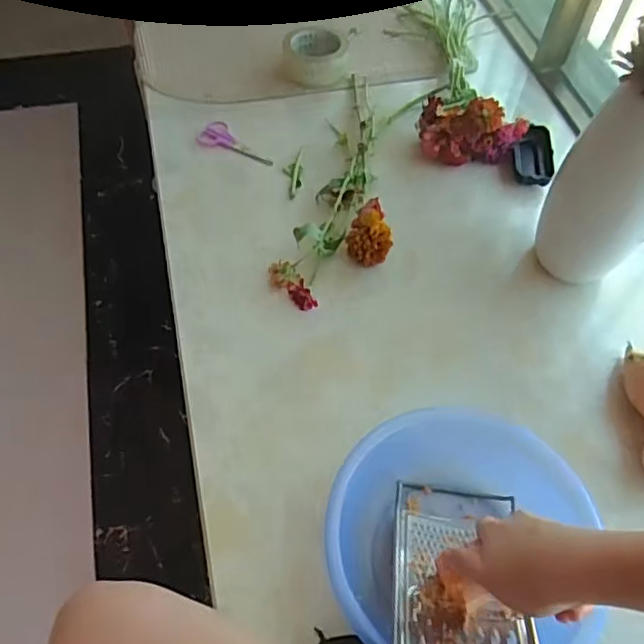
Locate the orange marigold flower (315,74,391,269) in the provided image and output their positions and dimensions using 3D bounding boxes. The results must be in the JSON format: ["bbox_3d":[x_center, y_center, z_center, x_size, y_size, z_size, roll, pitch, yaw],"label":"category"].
[{"bbox_3d":[0.040,-0.223,0.811,0.073,0.048,0.354,0,56,-3],"label":"orange marigold flower"}]

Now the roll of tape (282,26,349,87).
[{"bbox_3d":[-0.009,-0.411,0.931,0.097,0.054,0.097,1,56,-2],"label":"roll of tape"}]

